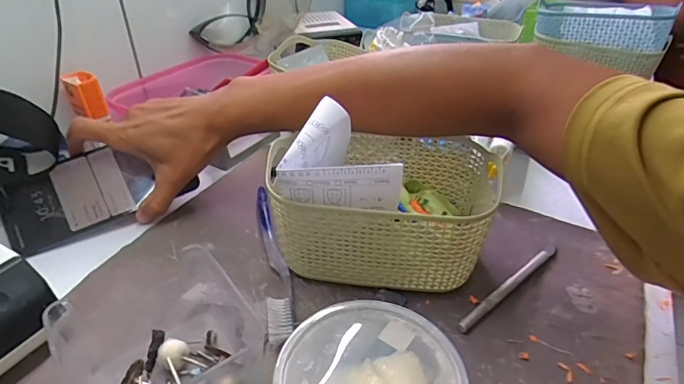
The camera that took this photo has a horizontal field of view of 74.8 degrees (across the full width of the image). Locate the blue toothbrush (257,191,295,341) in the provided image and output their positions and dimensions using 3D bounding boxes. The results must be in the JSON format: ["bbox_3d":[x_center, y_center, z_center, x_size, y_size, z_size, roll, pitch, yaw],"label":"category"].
[{"bbox_3d":[-0.058,0.048,0.375,0.020,0.017,0.190,-7,36,-10],"label":"blue toothbrush"}]

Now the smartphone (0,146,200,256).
[{"bbox_3d":[-0.226,-0.002,0.414,0.148,0.012,0.072,-23,77,-21],"label":"smartphone"}]

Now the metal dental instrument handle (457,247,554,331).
[{"bbox_3d":[0.132,0.072,0.348,0.128,0.007,0.008,-26,43,-32],"label":"metal dental instrument handle"}]

